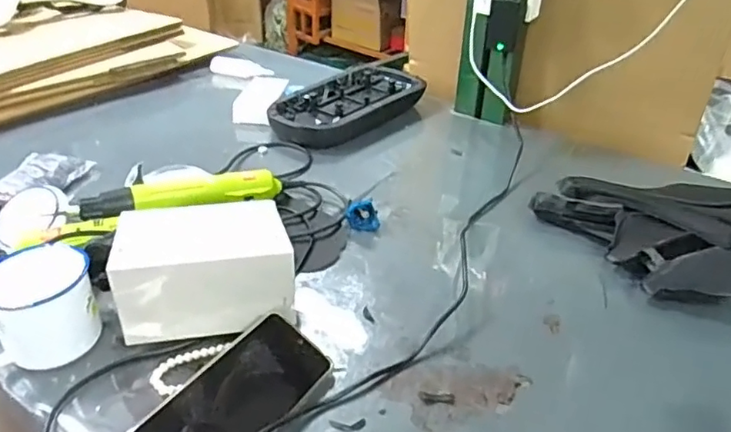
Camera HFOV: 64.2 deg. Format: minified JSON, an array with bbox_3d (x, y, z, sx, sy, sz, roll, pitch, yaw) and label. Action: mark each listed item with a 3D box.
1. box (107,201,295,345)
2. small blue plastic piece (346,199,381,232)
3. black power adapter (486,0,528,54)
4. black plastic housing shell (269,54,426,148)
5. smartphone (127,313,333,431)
[{"bbox_3d":[-0.151,0.052,0.558,0.156,0.097,0.091,-3,33,-10],"label":"box"},{"bbox_3d":[-0.003,-0.001,0.708,0.039,0.030,0.027,-2,34,-6],"label":"small blue plastic piece"},{"bbox_3d":[0.201,-0.277,0.833,0.047,0.079,0.026,9,34,11],"label":"black power adapter"},{"bbox_3d":[-0.023,-0.191,0.989,0.149,0.043,0.306,26,41,32],"label":"black plastic housing shell"},{"bbox_3d":[-0.101,0.148,0.468,0.079,0.005,0.164,41,44,9],"label":"smartphone"}]

